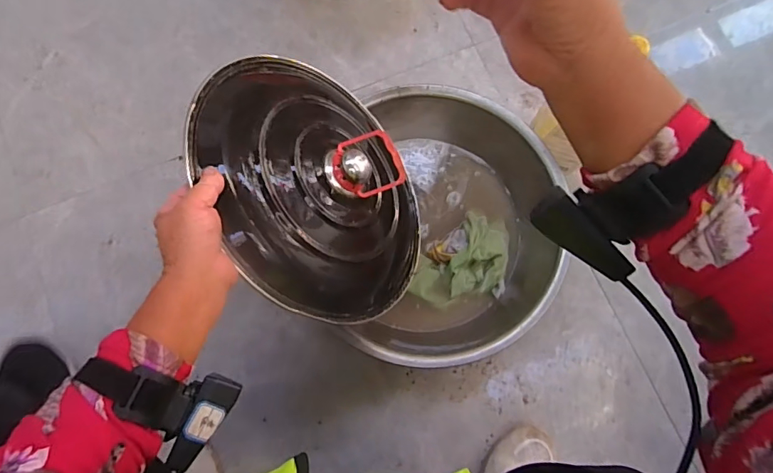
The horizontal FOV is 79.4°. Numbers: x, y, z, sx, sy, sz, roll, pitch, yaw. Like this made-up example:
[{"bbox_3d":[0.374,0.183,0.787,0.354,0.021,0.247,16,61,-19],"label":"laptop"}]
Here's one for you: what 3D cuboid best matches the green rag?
[{"bbox_3d":[0.113,0.035,0.687,0.132,0.027,0.138,11,78,1],"label":"green rag"}]

